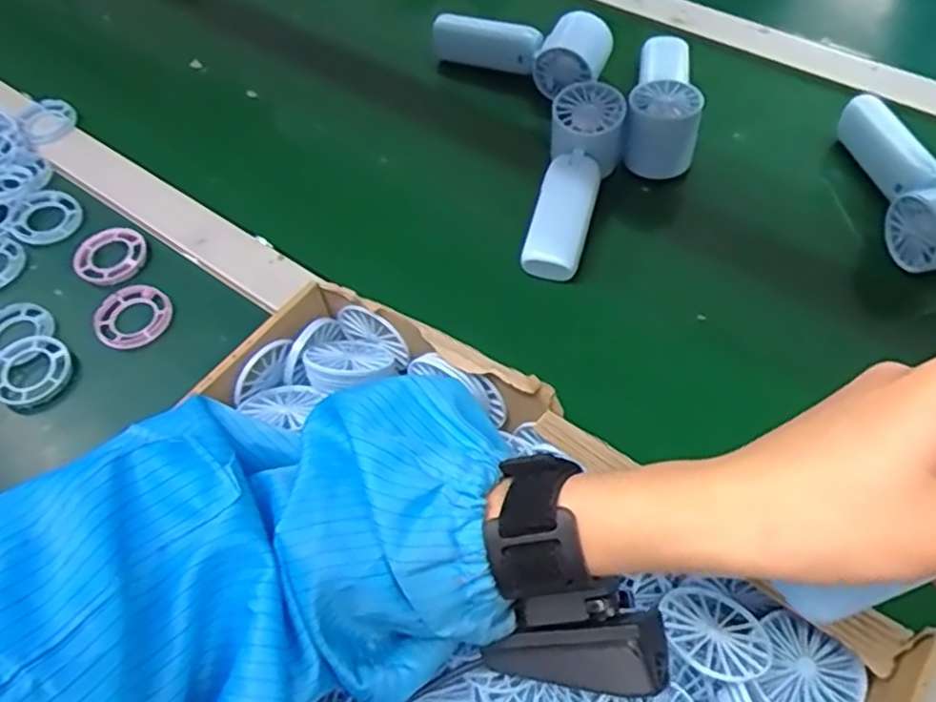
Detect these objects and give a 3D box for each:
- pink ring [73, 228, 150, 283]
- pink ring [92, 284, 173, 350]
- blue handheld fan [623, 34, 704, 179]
[{"bbox_3d":[-0.260,-0.072,0.524,0.048,0.012,0.049,-2,57,3],"label":"pink ring"},{"bbox_3d":[-0.231,-0.024,0.497,0.044,0.013,0.050,37,67,24],"label":"pink ring"},{"bbox_3d":[0.154,-0.204,0.561,0.055,0.048,0.150,5,58,8],"label":"blue handheld fan"}]

